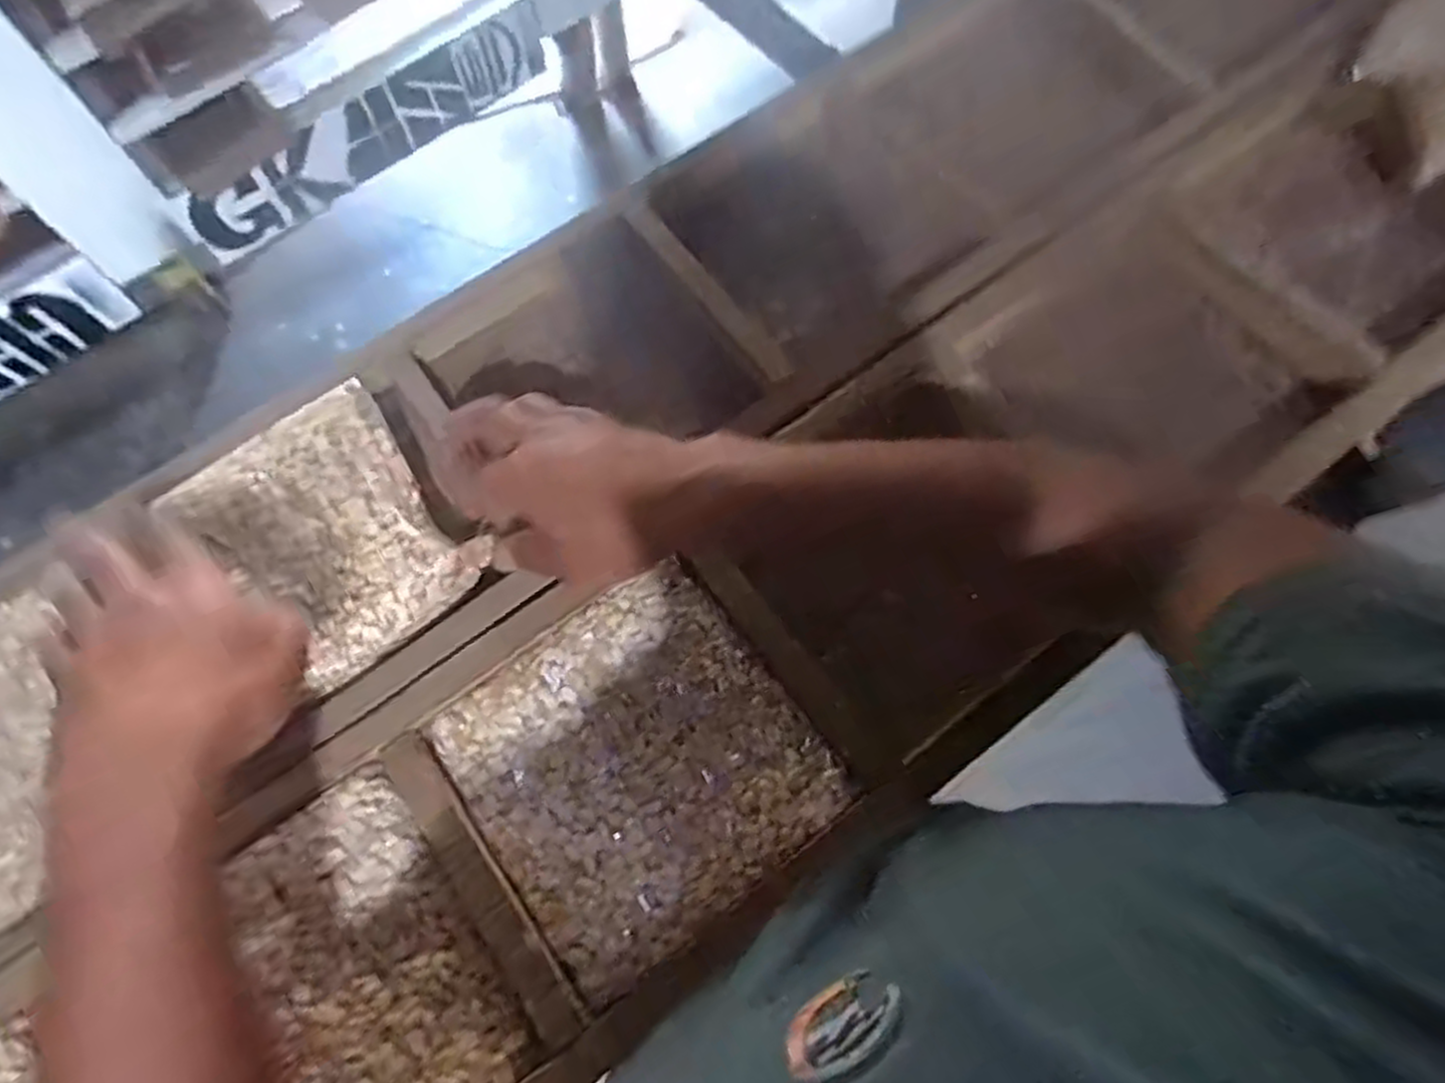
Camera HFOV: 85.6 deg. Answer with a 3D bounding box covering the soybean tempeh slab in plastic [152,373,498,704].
[{"bbox_3d":[-0.230,-0.008,0.461,0.120,0.027,0.157,-40,76,-11],"label":"soybean tempeh slab in plastic"}]

